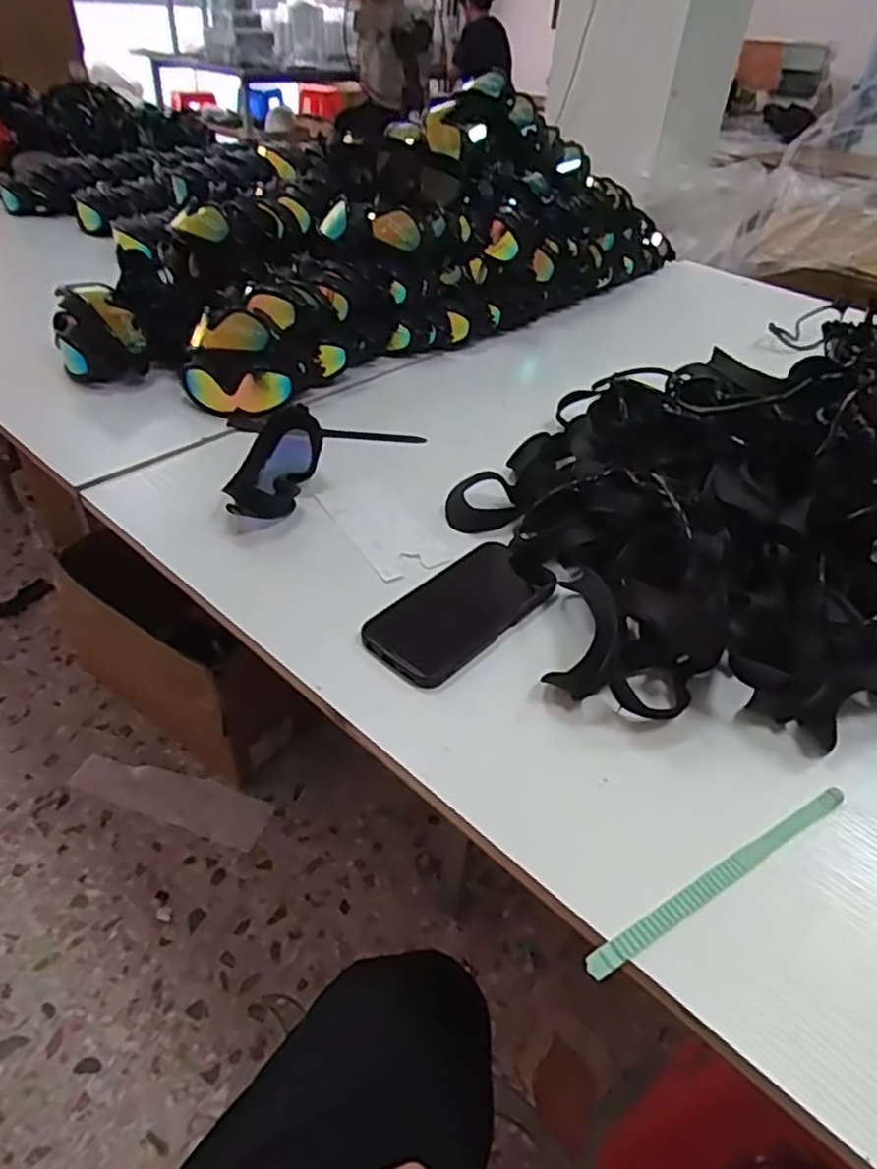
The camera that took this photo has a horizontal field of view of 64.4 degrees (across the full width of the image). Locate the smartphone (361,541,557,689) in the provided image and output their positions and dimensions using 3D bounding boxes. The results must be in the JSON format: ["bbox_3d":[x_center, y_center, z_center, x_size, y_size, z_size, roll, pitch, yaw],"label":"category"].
[{"bbox_3d":[0.016,0.019,0.558,0.082,0.009,0.164,33,50,28],"label":"smartphone"}]

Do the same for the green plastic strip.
[{"bbox_3d":[0.168,0.170,0.408,0.205,0.007,0.013,-20,48,-25],"label":"green plastic strip"}]

